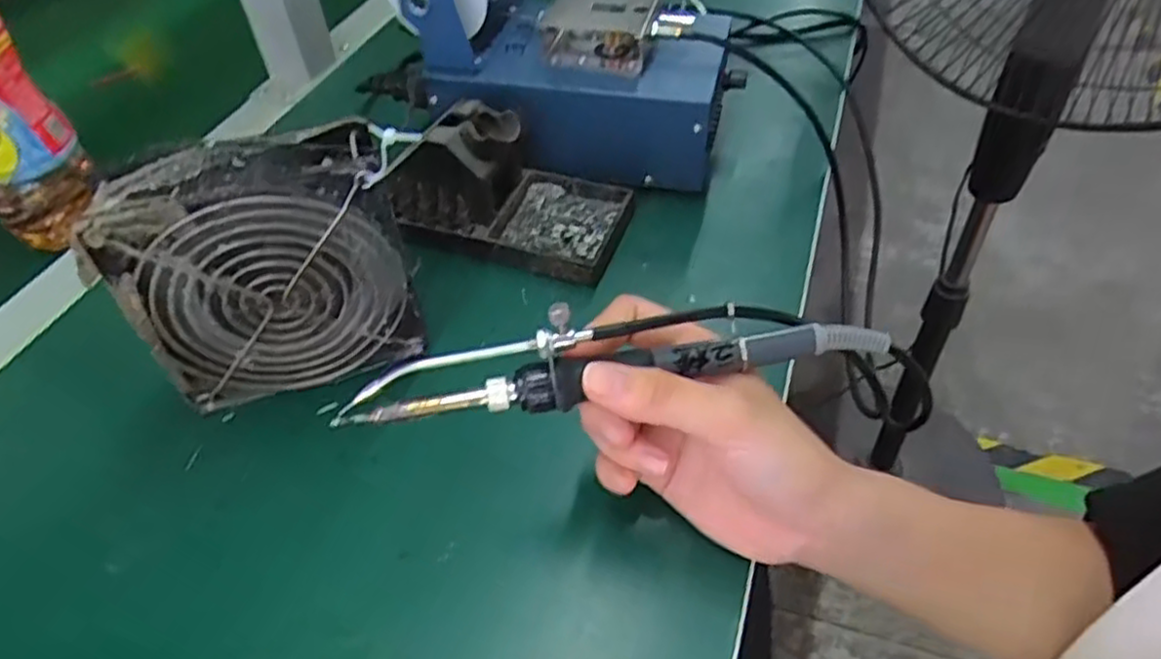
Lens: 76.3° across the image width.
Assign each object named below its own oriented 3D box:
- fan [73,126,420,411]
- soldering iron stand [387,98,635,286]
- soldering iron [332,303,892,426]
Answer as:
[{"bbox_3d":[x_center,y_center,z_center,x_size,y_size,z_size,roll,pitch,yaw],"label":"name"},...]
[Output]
[{"bbox_3d":[-0.141,-0.026,0.346,0.123,0.118,0.043,-17,49,-13],"label":"fan"},{"bbox_3d":[-0.042,-0.090,0.434,0.136,0.066,0.081,11,49,13],"label":"soldering iron stand"},{"bbox_3d":[0.015,0.008,0.280,0.209,0.032,0.021,-7,44,-7],"label":"soldering iron"}]

